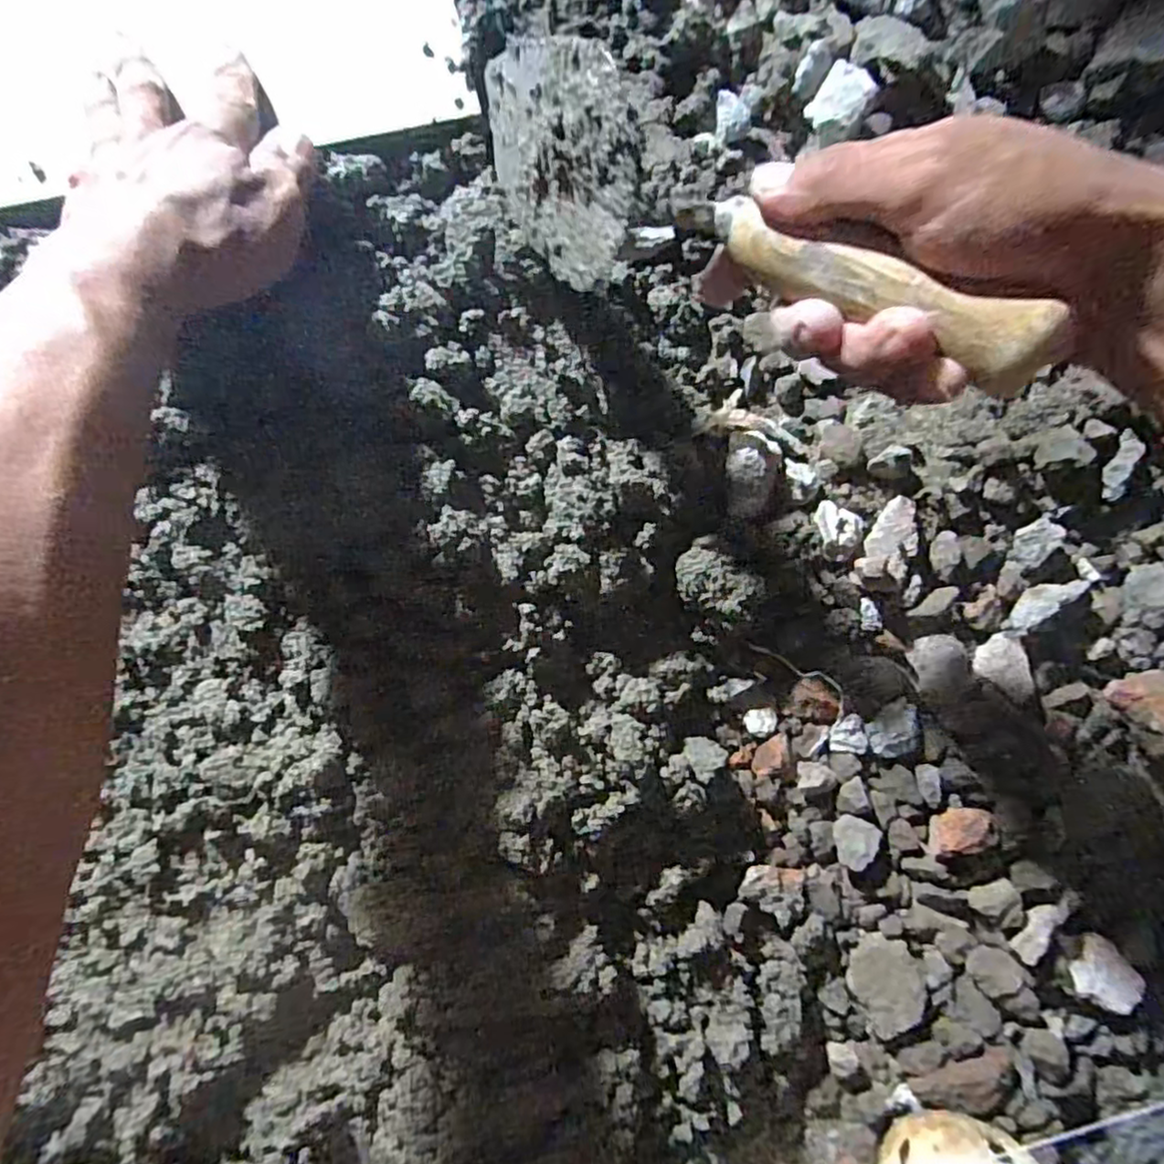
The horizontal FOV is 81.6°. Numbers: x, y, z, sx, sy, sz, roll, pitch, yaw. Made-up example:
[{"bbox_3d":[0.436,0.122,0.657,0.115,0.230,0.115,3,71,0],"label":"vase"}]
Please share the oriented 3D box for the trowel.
[{"bbox_3d":[0.043,-0.154,0.271,0.282,0.076,0.066,36,83,22],"label":"trowel"}]

